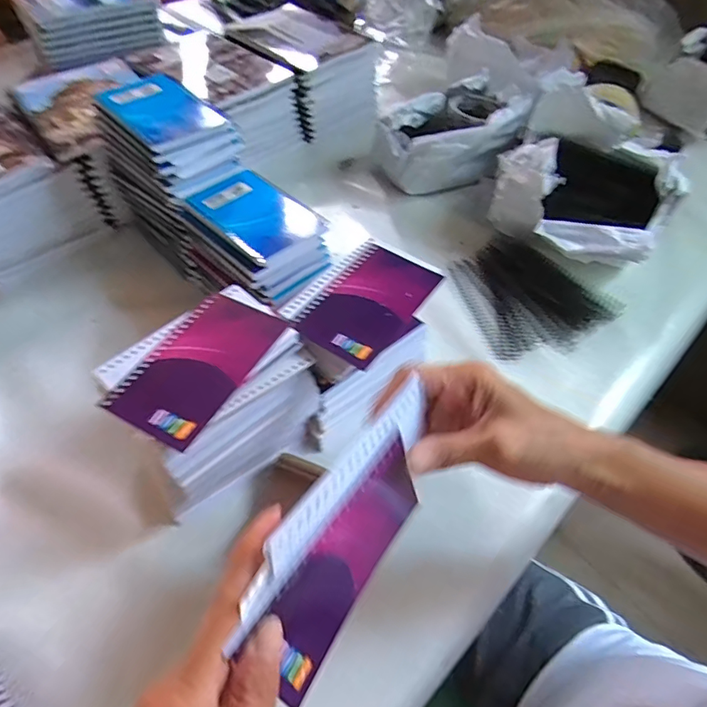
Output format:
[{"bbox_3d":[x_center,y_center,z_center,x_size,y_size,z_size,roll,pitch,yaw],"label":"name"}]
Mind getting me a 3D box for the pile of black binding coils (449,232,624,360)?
[{"bbox_3d":[0.195,-0.070,0.561,0.157,0.013,0.168,-30,58,-23],"label":"pile of black binding coils"}]

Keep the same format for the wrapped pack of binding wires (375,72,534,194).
[{"bbox_3d":[0.137,-0.301,0.675,0.187,0.102,0.124,-29,58,-23],"label":"wrapped pack of binding wires"}]

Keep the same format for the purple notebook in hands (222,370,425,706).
[{"bbox_3d":[0.000,0.092,0.258,0.017,0.103,0.151,18,46,34],"label":"purple notebook in hands"}]

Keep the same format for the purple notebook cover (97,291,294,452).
[{"bbox_3d":[-0.115,0.006,0.358,0.073,0.004,0.127,25,56,17],"label":"purple notebook cover"}]

